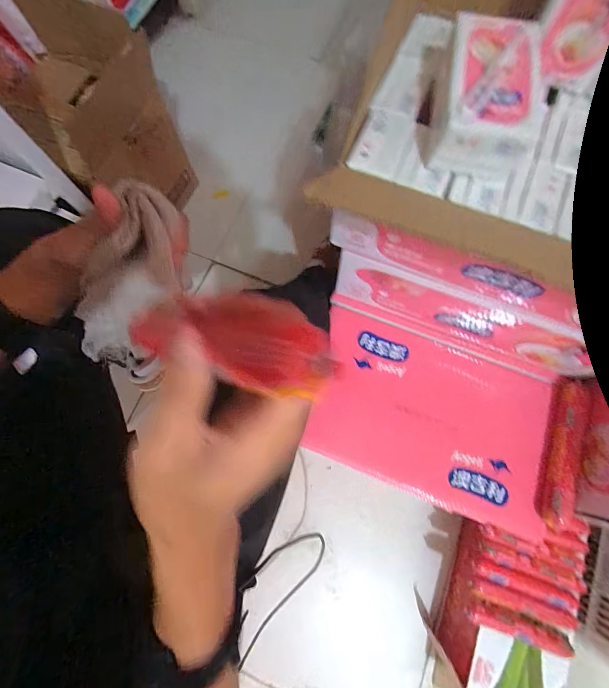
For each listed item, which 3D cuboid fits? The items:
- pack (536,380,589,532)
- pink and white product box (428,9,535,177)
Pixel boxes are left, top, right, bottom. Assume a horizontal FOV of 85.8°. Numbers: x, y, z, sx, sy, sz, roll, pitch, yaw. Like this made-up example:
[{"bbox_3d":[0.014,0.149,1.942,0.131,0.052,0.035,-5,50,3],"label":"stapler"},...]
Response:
[{"bbox_3d":[0.321,0.131,0.409,0.026,0.033,0.185,15,75,5],"label":"pack"},{"bbox_3d":[0.135,-0.186,0.252,0.070,0.051,0.114,11,75,3],"label":"pink and white product box"}]

